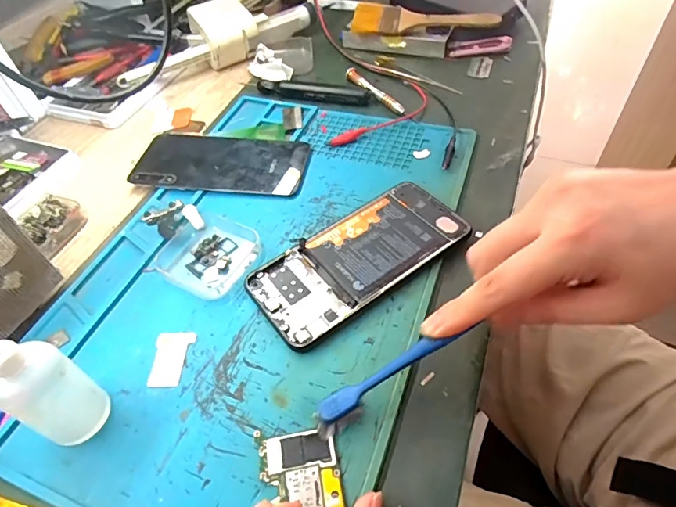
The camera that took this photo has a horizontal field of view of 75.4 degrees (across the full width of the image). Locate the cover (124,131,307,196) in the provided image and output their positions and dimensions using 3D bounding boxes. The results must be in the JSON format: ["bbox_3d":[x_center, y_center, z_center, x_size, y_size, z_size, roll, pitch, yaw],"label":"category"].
[{"bbox_3d":[-0.106,-0.084,0.399,0.154,0.007,0.077,7,51,10],"label":"cover"}]

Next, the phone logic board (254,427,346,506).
[{"bbox_3d":[-0.019,0.119,0.224,0.040,0.004,0.056,-10,50,-3],"label":"phone logic board"}]

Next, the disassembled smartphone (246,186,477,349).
[{"bbox_3d":[0.016,0.002,0.315,0.156,0.010,0.074,-33,55,-20],"label":"disassembled smartphone"}]

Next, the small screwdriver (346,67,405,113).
[{"bbox_3d":[0.037,-0.171,0.457,0.011,0.011,0.095,-28,54,-17],"label":"small screwdriver"}]

